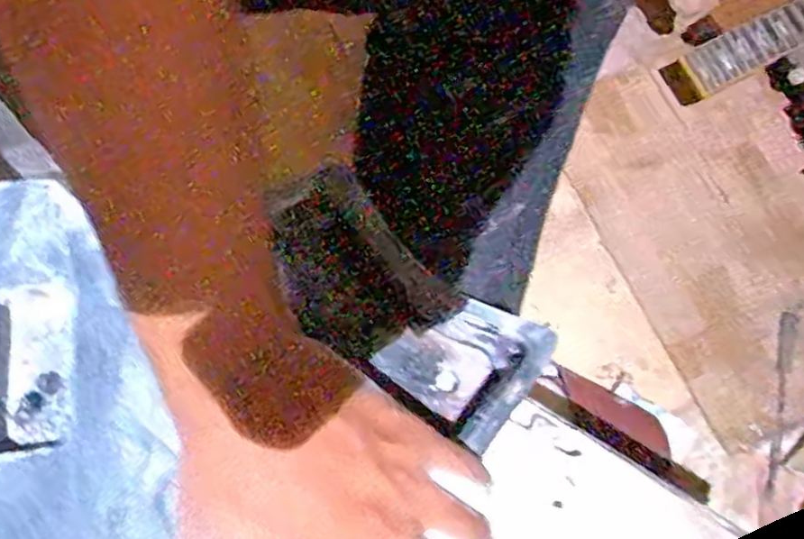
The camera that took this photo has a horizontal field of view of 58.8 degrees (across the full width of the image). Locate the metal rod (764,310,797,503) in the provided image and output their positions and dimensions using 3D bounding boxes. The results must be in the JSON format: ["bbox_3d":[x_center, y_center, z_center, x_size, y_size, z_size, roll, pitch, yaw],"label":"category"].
[{"bbox_3d":[0.412,0.143,0.775,0.017,0.008,0.206,16,70,4],"label":"metal rod"}]

